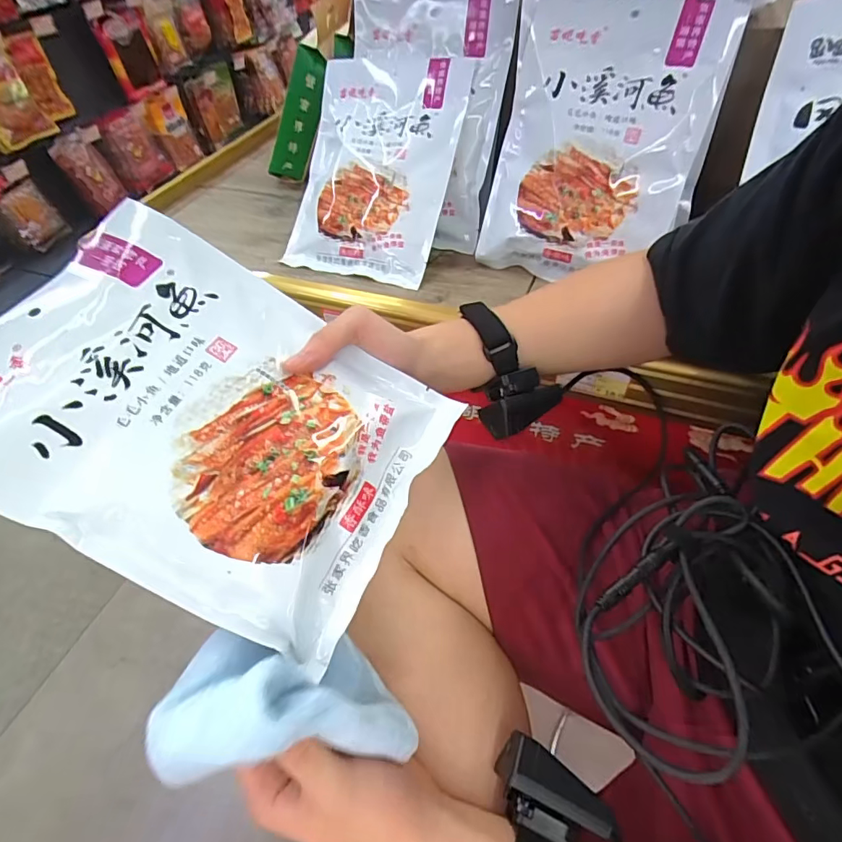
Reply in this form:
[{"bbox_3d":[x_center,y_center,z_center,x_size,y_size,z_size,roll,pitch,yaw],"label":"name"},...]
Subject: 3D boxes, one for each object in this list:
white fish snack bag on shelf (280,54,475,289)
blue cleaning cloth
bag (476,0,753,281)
[{"bbox_3d":[-0.057,-0.319,0.625,0.191,0.051,0.276,17,94,17],"label":"white fish snack bag on shelf"},{"bbox_3d":[-0.073,0.150,0.270,0.118,0.107,0.072,-13,49,-6],"label":"blue cleaning cloth"},{"bbox_3d":[0.191,-0.308,0.520,0.209,0.298,0.042,14,19,14],"label":"bag"}]

